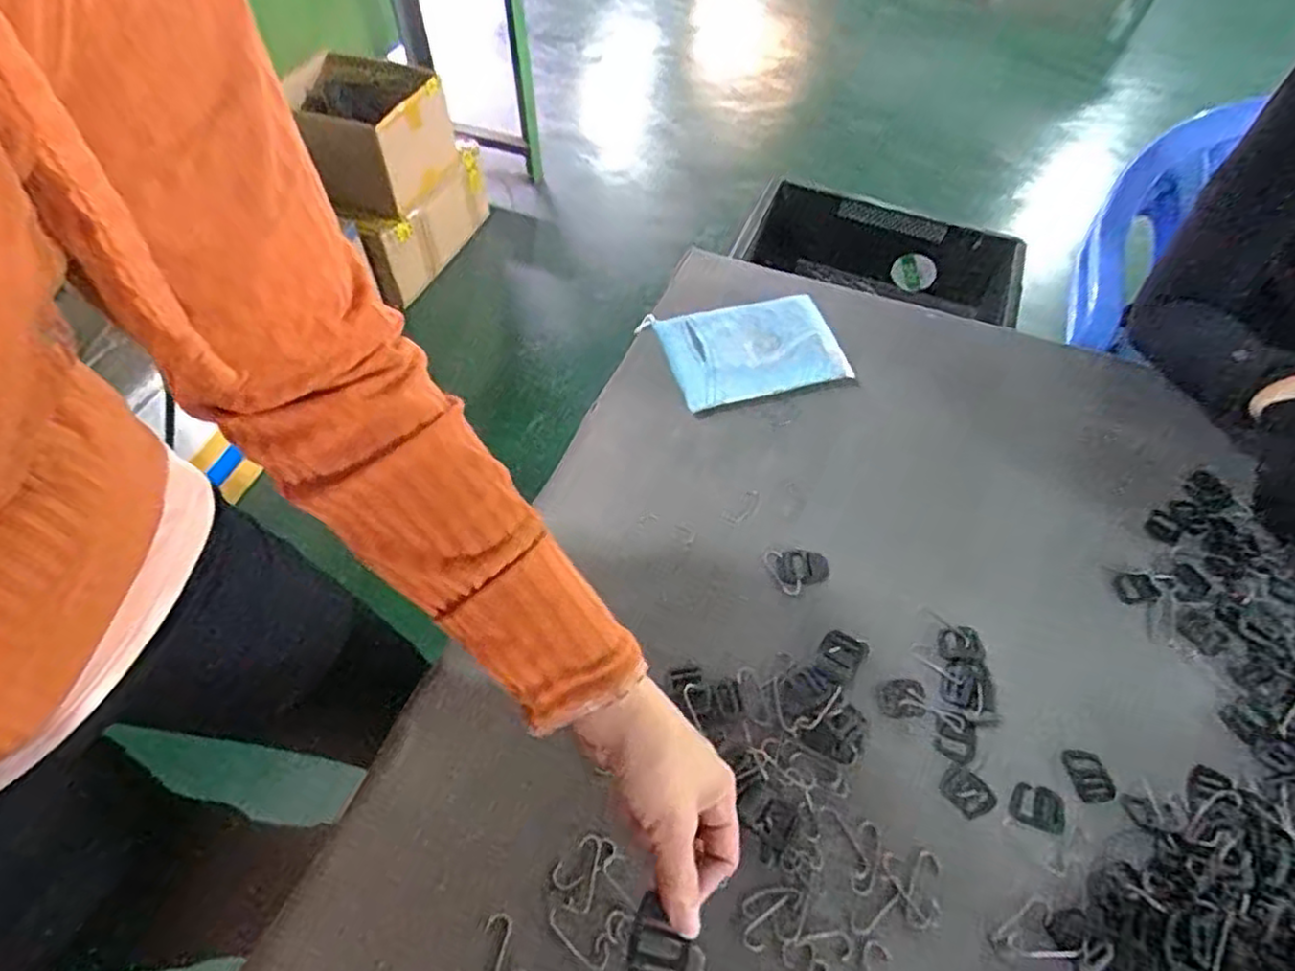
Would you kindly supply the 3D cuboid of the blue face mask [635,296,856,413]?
[{"bbox_3d":[0.097,-0.136,0.692,0.168,0.034,0.129,-14,55,-12],"label":"blue face mask"}]

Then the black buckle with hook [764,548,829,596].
[{"bbox_3d":[0.118,0.068,0.557,0.050,0.011,0.034,8,53,3],"label":"black buckle with hook"}]

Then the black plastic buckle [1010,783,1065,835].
[{"bbox_3d":[0.255,0.210,0.459,0.035,0.004,0.027,19,55,12],"label":"black plastic buckle"}]

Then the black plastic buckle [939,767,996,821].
[{"bbox_3d":[0.210,0.202,0.462,0.026,0.004,0.032,-34,62,-24],"label":"black plastic buckle"}]

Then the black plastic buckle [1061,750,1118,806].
[{"bbox_3d":[0.295,0.193,0.470,0.025,0.004,0.034,-8,54,-8],"label":"black plastic buckle"}]

